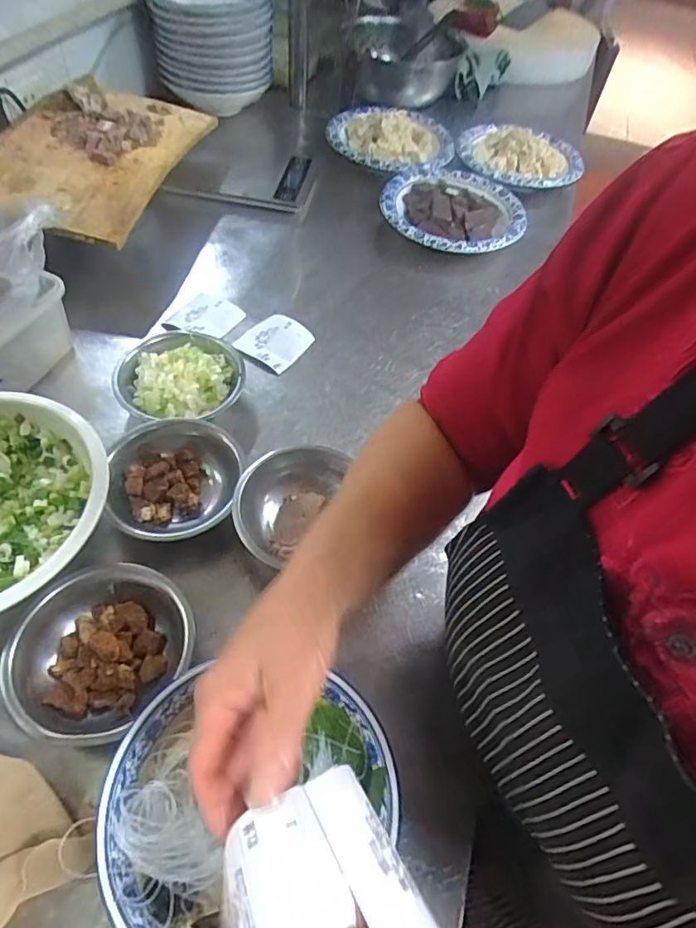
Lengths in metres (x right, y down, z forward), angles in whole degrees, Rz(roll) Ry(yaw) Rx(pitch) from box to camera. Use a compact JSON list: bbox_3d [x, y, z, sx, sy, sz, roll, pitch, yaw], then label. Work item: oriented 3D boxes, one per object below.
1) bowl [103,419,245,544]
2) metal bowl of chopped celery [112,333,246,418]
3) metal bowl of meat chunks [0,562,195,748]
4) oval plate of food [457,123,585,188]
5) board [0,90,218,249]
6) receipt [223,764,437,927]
[{"bbox_3d":[-0.160,0.016,0.517,0.121,0.039,0.133,1,55,-1],"label":"bowl"},{"bbox_3d":[-0.181,-0.094,0.592,0.129,0.045,0.127,1,55,-1],"label":"metal bowl of chopped celery"},{"bbox_3d":[-0.186,0.140,0.417,0.130,0.046,0.114,-36,63,-24],"label":"metal bowl of meat chunks"},{"bbox_3d":[0.298,-0.536,0.941,0.212,0.030,0.190,13,56,7],"label":"oval plate of food"},{"bbox_3d":[-0.350,-0.436,0.751,0.238,0.044,0.371,13,49,-8],"label":"board"},{"bbox_3d":[-0.016,0.176,0.224,0.089,0.018,0.074,3,35,-37],"label":"receipt"}]

